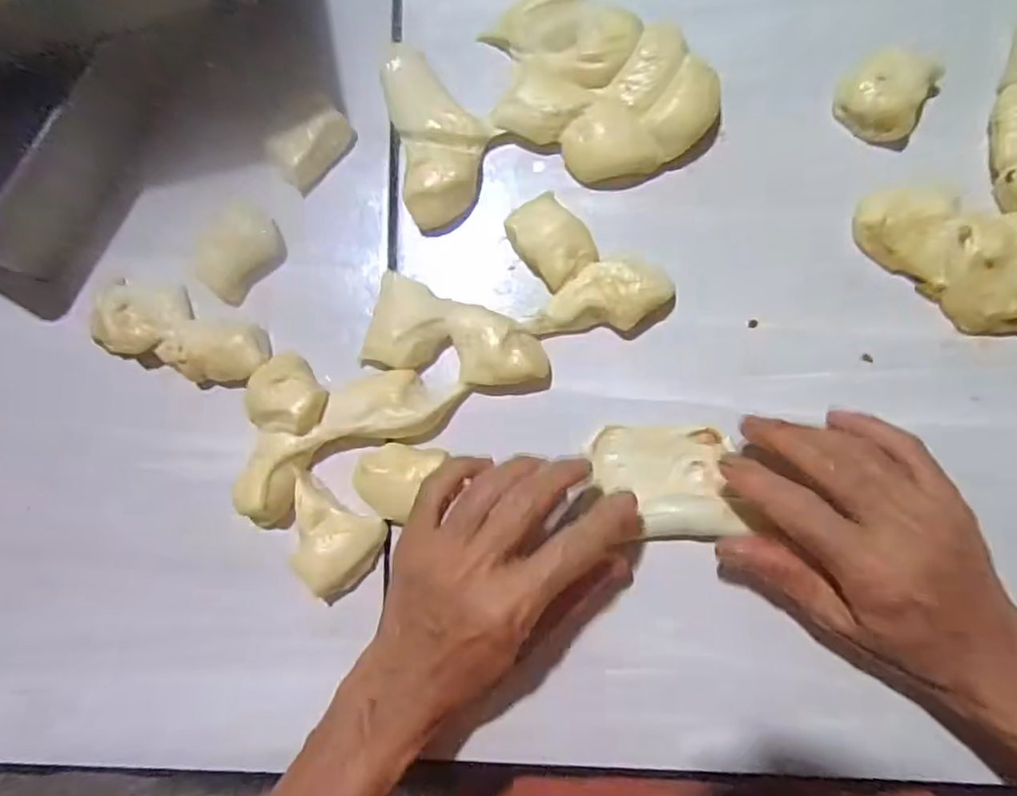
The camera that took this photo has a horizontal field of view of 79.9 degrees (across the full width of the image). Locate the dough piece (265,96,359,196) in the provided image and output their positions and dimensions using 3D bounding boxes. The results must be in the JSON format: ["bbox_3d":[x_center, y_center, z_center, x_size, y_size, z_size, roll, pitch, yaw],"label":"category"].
[{"bbox_3d":[-0.122,-0.157,0.369,0.034,0.023,0.051,41,91,7],"label":"dough piece"}]

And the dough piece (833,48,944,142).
[{"bbox_3d":[0.209,-0.169,0.335,0.044,0.021,0.046,0,86,6],"label":"dough piece"}]

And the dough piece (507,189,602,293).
[{"bbox_3d":[0.024,-0.090,0.343,0.035,0.013,0.050,-40,83,2],"label":"dough piece"}]

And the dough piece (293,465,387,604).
[{"bbox_3d":[-0.105,0.078,0.337,0.059,0.020,0.049,29,89,7],"label":"dough piece"}]

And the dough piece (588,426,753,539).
[{"bbox_3d":[0.084,0.044,0.330,0.072,0.010,0.060,-4,62,9],"label":"dough piece"}]

